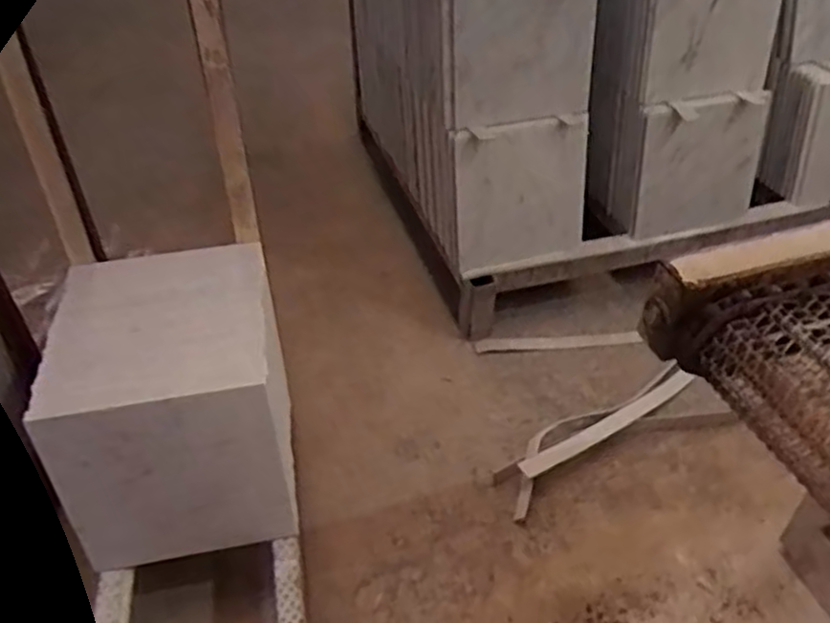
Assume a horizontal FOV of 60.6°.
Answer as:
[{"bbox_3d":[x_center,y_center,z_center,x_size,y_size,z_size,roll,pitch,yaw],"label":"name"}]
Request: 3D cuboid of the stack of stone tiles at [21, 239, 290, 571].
[{"bbox_3d":[-0.360,0.127,1.101,0.302,0.300,0.370,-6,41,-7],"label":"stack of stone tiles"}]

